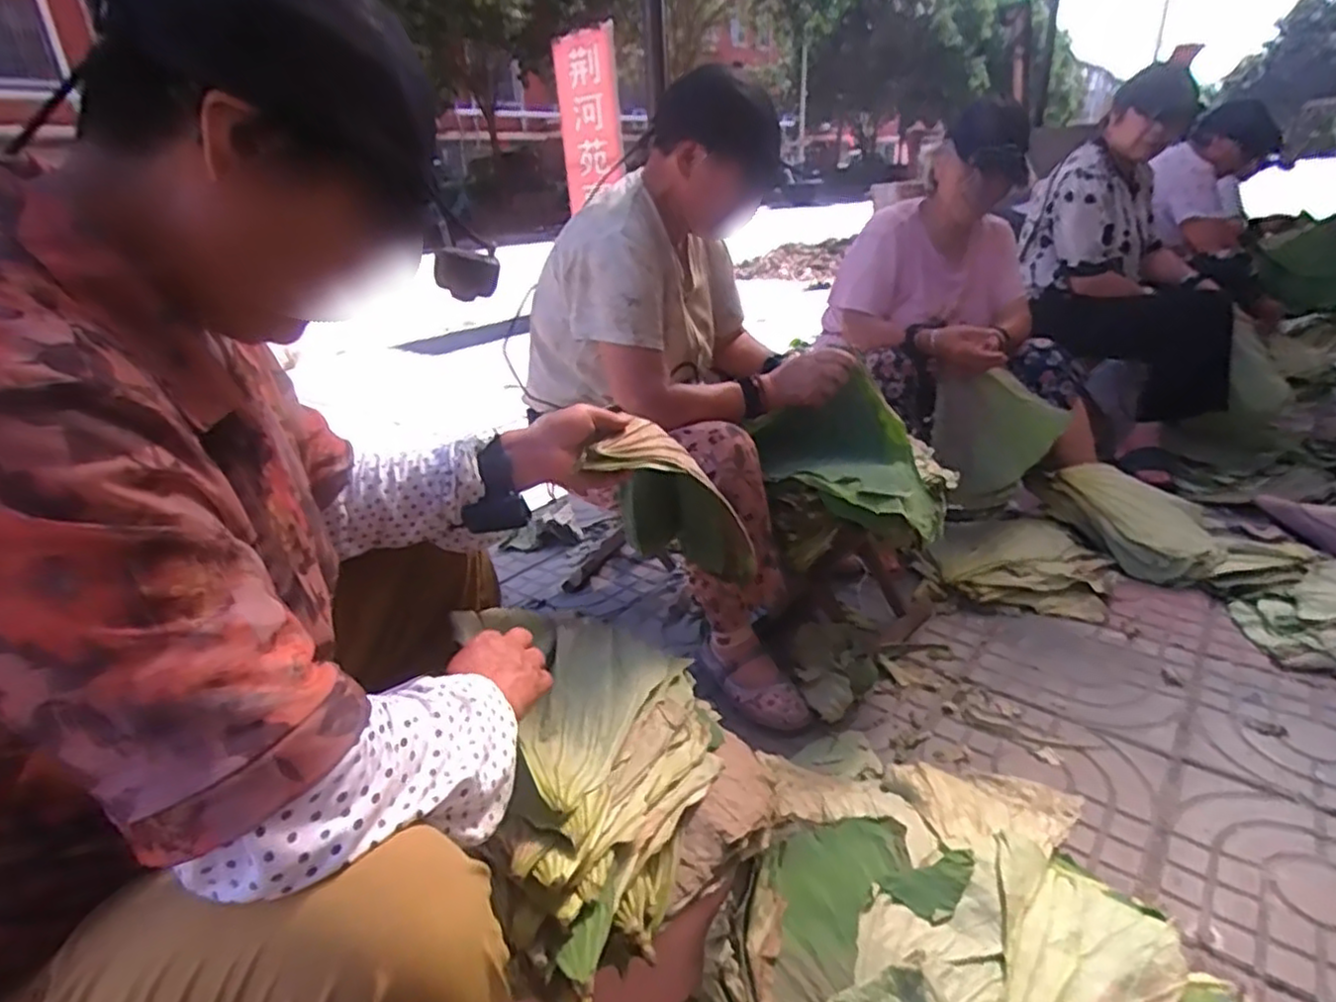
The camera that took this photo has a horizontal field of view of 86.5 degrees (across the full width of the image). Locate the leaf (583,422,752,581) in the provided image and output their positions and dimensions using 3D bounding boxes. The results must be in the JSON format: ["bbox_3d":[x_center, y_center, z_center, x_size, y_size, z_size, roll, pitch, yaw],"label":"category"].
[{"bbox_3d":[0.004,-0.004,0.903,0.153,0.272,0.091,15,66,36],"label":"leaf"}]

